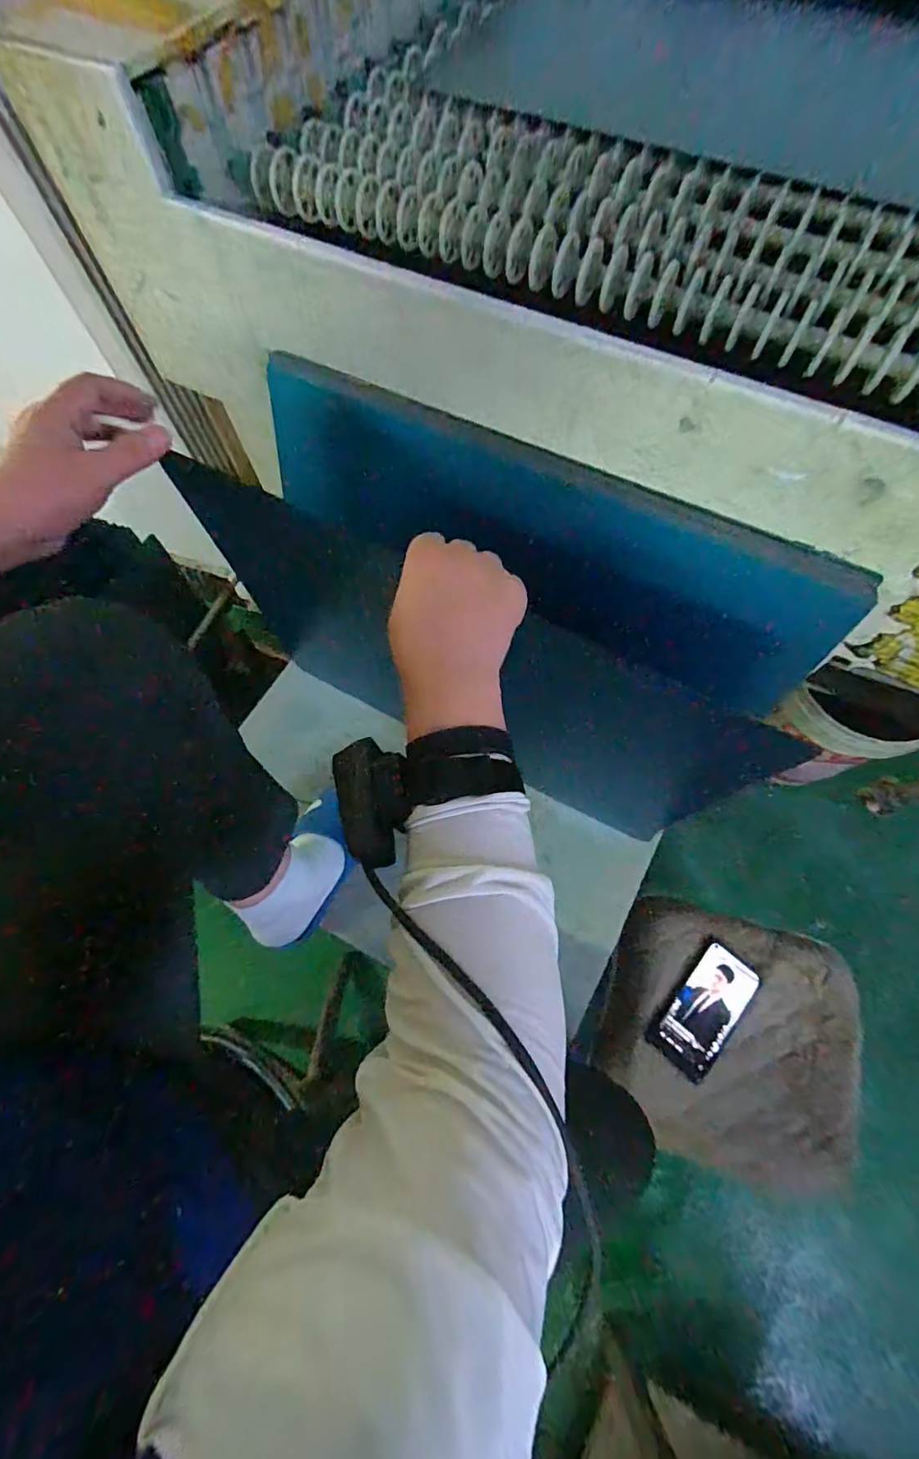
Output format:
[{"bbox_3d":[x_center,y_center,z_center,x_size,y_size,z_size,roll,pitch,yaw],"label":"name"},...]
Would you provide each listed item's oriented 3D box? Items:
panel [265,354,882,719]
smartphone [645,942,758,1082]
[{"bbox_3d":[0.051,-0.197,0.526,0.592,0.163,0.016,29,53,13],"label":"panel"},{"bbox_3d":[0.322,0.366,0.697,0.082,0.008,0.161,40,74,15],"label":"smartphone"}]

